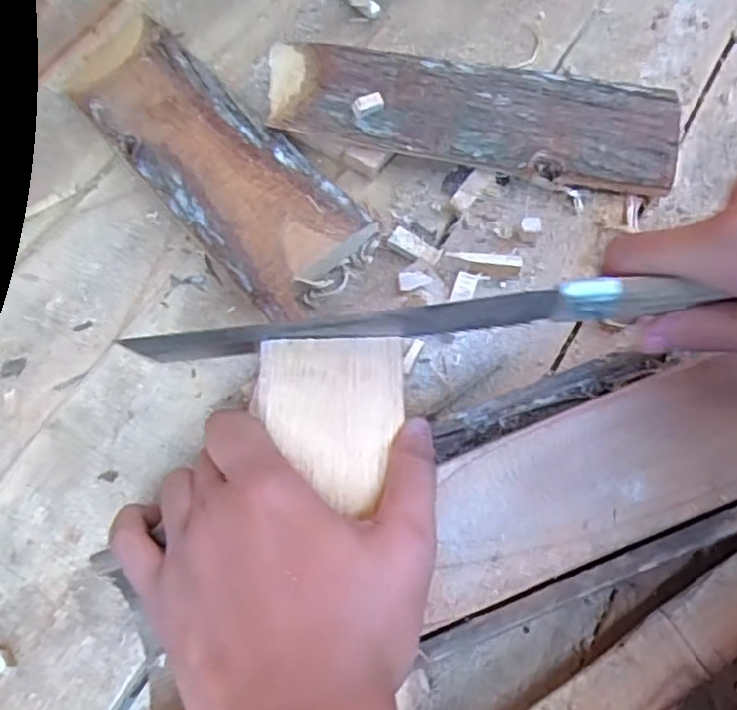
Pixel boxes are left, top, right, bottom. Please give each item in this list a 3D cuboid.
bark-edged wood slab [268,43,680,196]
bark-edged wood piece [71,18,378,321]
[{"bbox_3d":[0.059,-0.147,0.396,0.245,0.032,0.069,9,66,7],"label":"bark-edged wood slab"},{"bbox_3d":[-0.102,-0.126,0.402,0.082,0.024,0.253,-39,69,-13],"label":"bark-edged wood piece"}]

